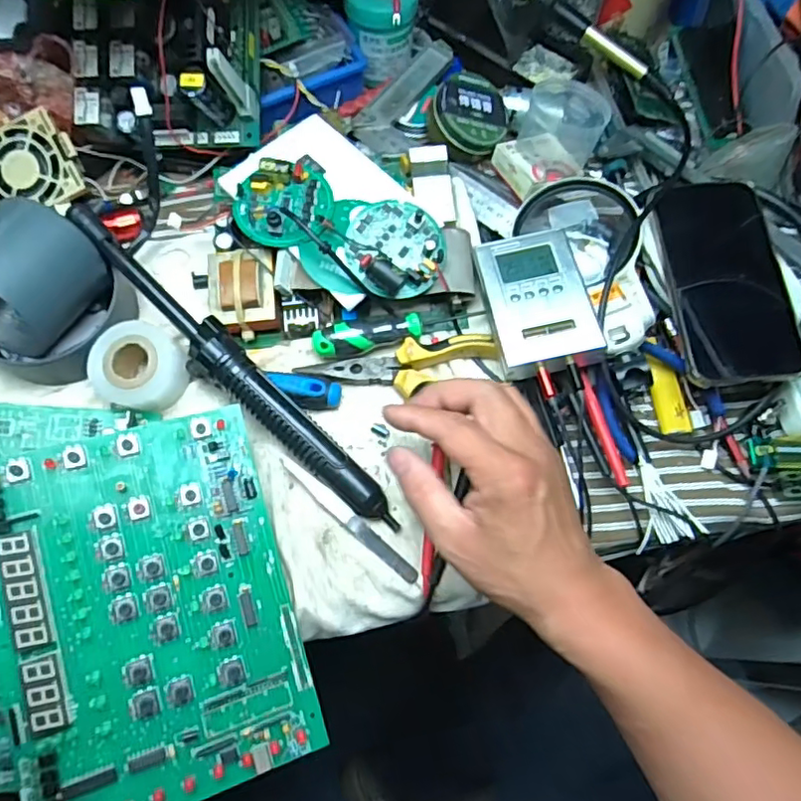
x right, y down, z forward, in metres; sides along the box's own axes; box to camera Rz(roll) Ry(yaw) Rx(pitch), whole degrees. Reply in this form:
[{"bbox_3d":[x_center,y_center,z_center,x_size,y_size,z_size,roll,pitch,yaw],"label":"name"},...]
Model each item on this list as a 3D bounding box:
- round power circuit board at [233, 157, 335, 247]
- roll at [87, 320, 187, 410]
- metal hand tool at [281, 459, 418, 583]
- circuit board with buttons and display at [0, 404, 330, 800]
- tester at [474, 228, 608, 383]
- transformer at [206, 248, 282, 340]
[{"bbox_3d":[-0.085,-0.149,0.438,0.068,0.025,0.073,1,69,-2],"label":"round power circuit board"},{"bbox_3d":[-0.183,-0.024,0.419,0.064,0.017,0.059,-1,93,-15],"label":"roll"},{"bbox_3d":[-0.035,0.080,0.408,0.118,0.008,0.011,38,72,11],"label":"metal hand tool"},{"bbox_3d":[-0.147,0.124,0.355,0.157,0.010,0.215,-14,81,-21],"label":"circuit board with buttons and display"},{"bbox_3d":[0.095,-0.071,0.420,0.070,0.021,0.099,-9,70,-6],"label":"tester"},{"bbox_3d":[-0.115,-0.079,0.440,0.048,0.020,0.062,-8,87,-10],"label":"transformer"}]

